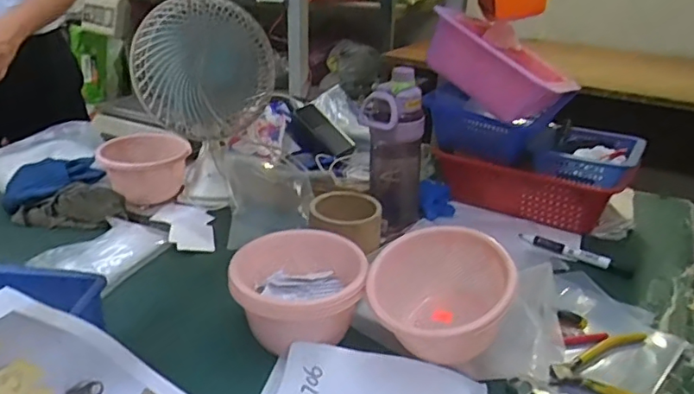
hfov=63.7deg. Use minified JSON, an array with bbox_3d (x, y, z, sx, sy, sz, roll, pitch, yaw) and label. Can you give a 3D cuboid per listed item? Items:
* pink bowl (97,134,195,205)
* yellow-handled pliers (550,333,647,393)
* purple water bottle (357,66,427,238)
[{"bbox_3d":[-0.348,-0.050,0.970,0.146,0.075,0.141,-10,28,-22],"label":"pink bowl"},{"bbox_3d":[0.288,0.187,0.610,0.134,0.010,0.120,0,26,-2],"label":"yellow-handled pliers"},{"bbox_3d":[0.066,-0.051,0.830,0.094,0.244,0.077,4,26,5],"label":"purple water bottle"}]

